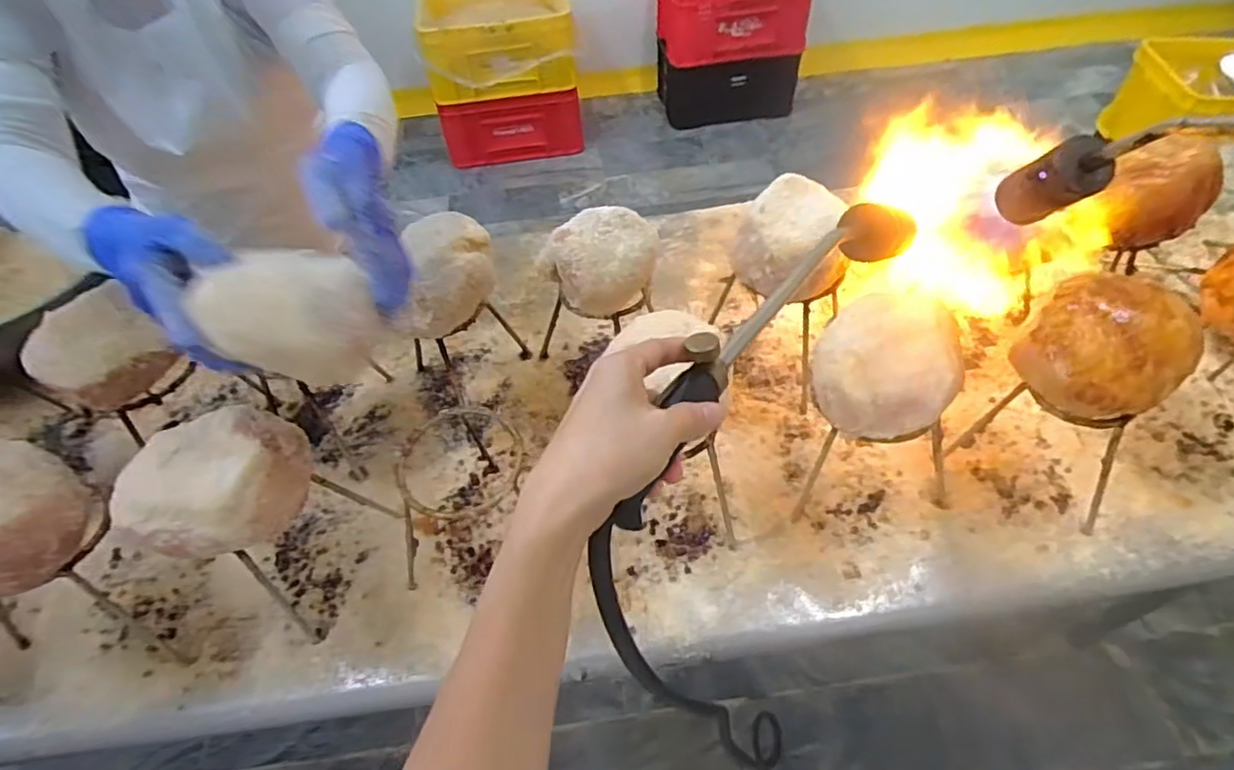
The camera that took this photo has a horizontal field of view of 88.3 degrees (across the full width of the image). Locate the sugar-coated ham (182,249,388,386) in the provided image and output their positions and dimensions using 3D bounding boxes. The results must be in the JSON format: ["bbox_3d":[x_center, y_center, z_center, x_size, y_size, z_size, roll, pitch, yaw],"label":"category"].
[{"bbox_3d":[-0.242,-0.057,0.471,0.123,0.069,0.080,8,51,10],"label":"sugar-coated ham"}]

